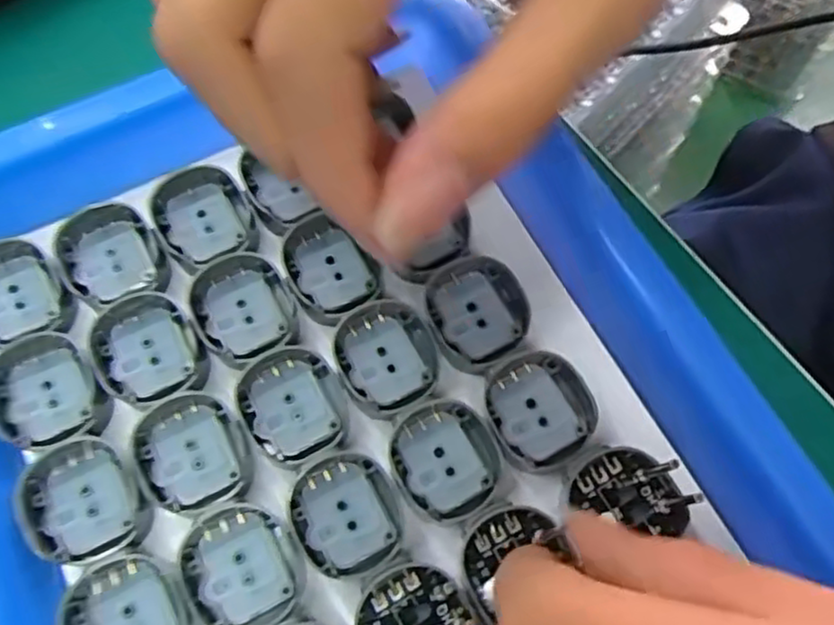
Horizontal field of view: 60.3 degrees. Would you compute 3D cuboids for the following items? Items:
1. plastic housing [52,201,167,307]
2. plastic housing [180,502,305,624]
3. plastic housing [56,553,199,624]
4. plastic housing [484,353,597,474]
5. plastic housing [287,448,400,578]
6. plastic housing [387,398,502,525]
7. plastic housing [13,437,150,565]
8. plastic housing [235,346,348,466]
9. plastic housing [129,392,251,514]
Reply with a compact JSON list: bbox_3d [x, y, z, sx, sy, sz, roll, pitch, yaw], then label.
[{"bbox_3d":[-0.083,-0.017,0.192,0.025,0.006,0.028,-27,71,-9],"label":"plastic housing"},{"bbox_3d":[-0.040,0.058,0.165,0.026,0.004,0.028,-21,70,-7],"label":"plastic housing"},{"bbox_3d":[-0.064,0.068,0.157,0.025,0.006,0.028,-34,72,-11],"label":"plastic housing"},{"bbox_3d":[0.031,0.024,0.178,0.026,0.004,0.028,-15,70,-5],"label":"plastic housing"},{"bbox_3d":[-0.017,0.048,0.170,0.024,0.004,0.027,-22,70,-7],"label":"plastic housing"},{"bbox_3d":[0.006,0.035,0.174,0.025,0.004,0.028,-28,71,-9],"label":"plastic housing"},{"bbox_3d":[-0.079,0.043,0.167,0.025,0.007,0.029,-25,71,-8],"label":"plastic housing"},{"bbox_3d":[-0.031,0.022,0.179,0.025,0.004,0.028,-26,71,-9],"label":"plastic housing"},{"bbox_3d":[-0.055,0.033,0.174,0.025,0.005,0.028,-22,70,-7],"label":"plastic housing"}]

